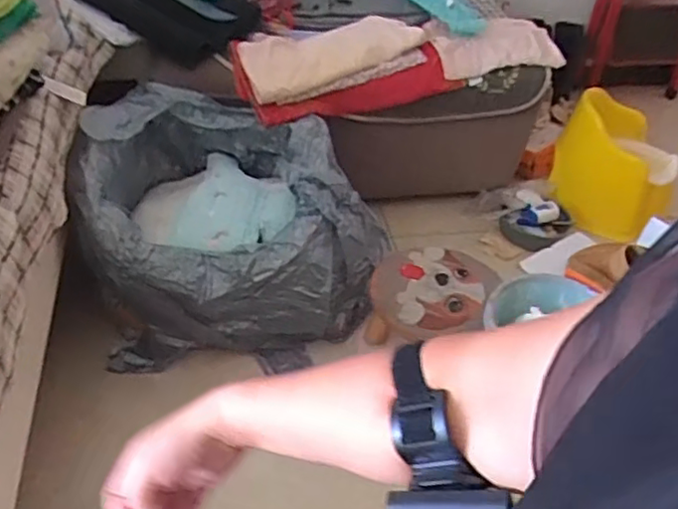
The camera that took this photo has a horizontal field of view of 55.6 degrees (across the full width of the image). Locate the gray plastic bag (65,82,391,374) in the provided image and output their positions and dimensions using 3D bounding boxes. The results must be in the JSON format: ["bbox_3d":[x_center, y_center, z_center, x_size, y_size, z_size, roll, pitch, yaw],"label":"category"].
[{"bbox_3d":[-0.199,-0.057,1.324,0.554,0.393,0.435,3,40,-3],"label":"gray plastic bag"}]

